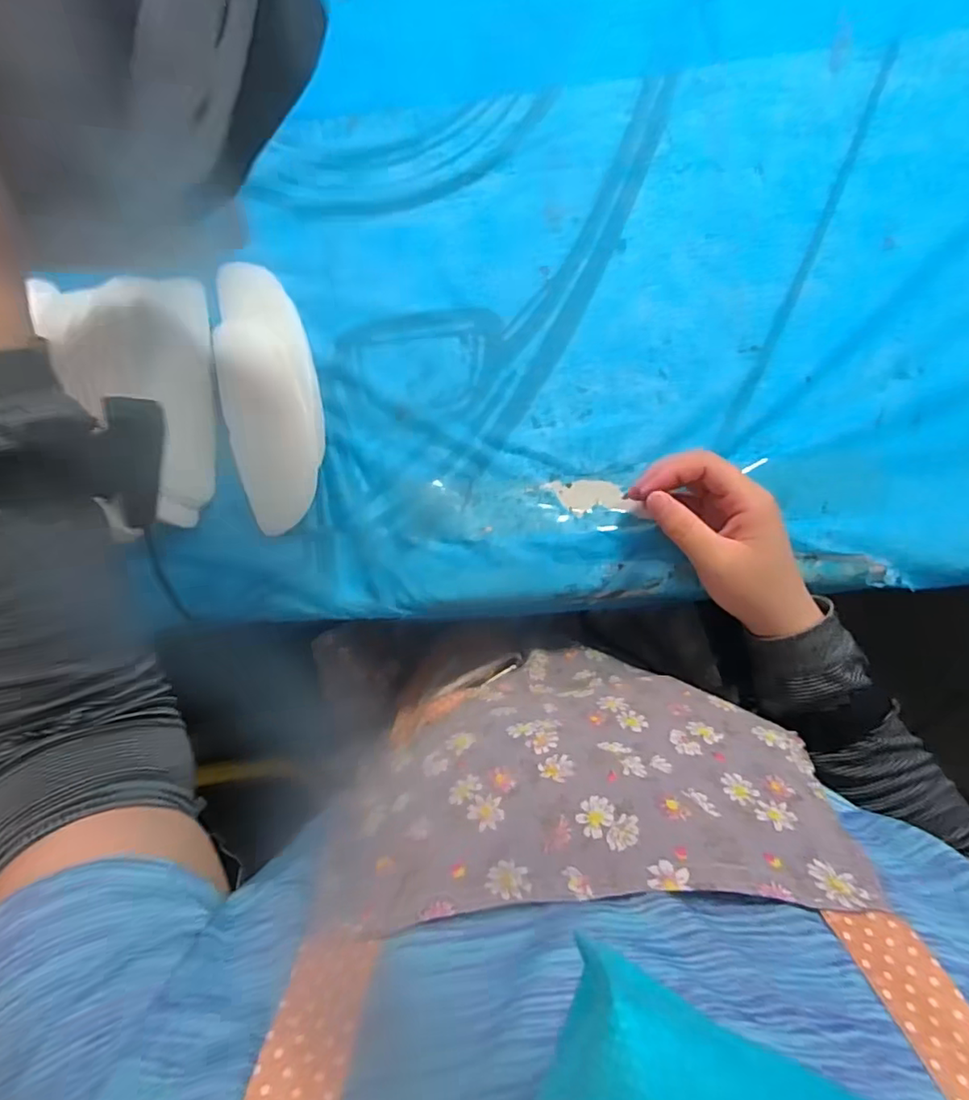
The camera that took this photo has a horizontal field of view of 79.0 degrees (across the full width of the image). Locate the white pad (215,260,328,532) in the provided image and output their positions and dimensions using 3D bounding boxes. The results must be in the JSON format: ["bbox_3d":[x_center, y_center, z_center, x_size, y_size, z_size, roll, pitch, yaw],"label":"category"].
[{"bbox_3d":[-0.168,-0.122,0.461,0.073,0.018,0.208,-16,84,4],"label":"white pad"}]

